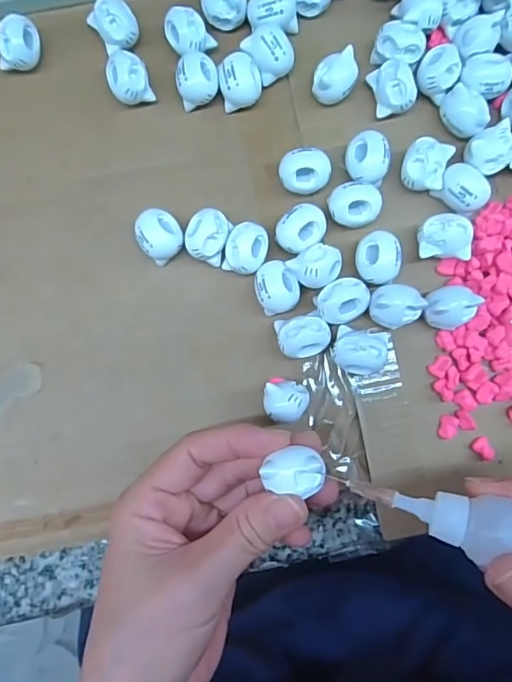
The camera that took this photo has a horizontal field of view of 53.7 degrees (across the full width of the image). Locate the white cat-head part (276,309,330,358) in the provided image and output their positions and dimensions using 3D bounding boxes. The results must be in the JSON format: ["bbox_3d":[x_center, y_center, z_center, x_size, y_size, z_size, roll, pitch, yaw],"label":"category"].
[{"bbox_3d":[0.024,-0.002,0.256,0.026,0.019,0.021,-16,84,-2],"label":"white cat-head part"}]

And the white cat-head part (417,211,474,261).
[{"bbox_3d":[0.096,-0.052,0.258,0.025,0.020,0.021,4,84,0],"label":"white cat-head part"}]

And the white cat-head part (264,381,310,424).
[{"bbox_3d":[0.015,0.030,0.250,0.021,0.025,0.019,-1,84,-1],"label":"white cat-head part"}]

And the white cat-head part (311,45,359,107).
[{"bbox_3d":[0.042,-0.138,0.267,0.021,0.022,0.025,19,84,1],"label":"white cat-head part"}]

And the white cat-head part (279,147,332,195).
[{"bbox_3d":[0.025,-0.087,0.263,0.025,0.019,0.020,6,84,0],"label":"white cat-head part"}]

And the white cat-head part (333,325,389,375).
[{"bbox_3d":[0.051,0.005,0.251,0.025,0.021,0.022,13,84,1],"label":"white cat-head part"}]

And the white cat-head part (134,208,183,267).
[{"bbox_3d":[-0.049,-0.053,0.260,0.022,0.016,0.024,0,84,-1],"label":"white cat-head part"}]

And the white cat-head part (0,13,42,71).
[{"bbox_3d":[-0.125,-0.157,0.268,0.017,0.021,0.025,22,84,2],"label":"white cat-head part"}]

